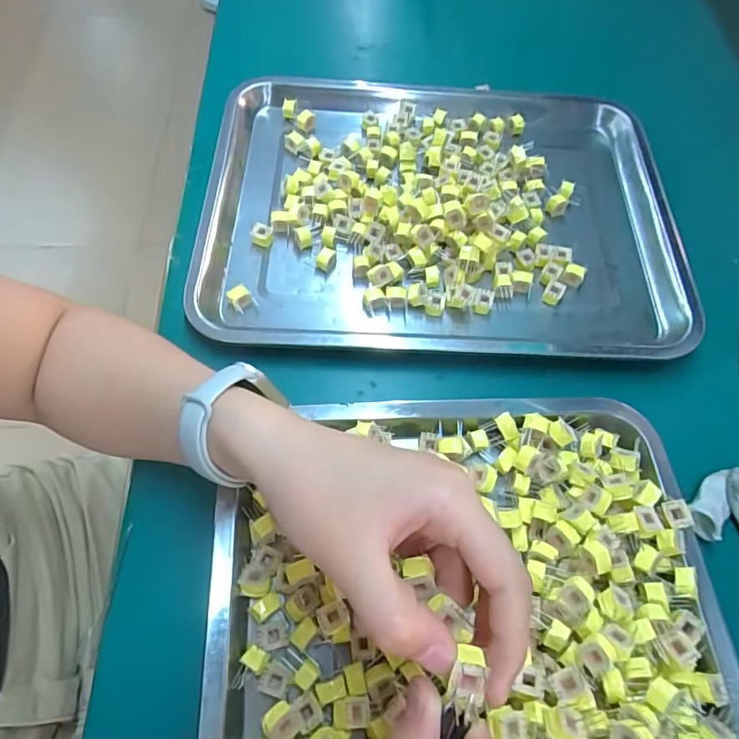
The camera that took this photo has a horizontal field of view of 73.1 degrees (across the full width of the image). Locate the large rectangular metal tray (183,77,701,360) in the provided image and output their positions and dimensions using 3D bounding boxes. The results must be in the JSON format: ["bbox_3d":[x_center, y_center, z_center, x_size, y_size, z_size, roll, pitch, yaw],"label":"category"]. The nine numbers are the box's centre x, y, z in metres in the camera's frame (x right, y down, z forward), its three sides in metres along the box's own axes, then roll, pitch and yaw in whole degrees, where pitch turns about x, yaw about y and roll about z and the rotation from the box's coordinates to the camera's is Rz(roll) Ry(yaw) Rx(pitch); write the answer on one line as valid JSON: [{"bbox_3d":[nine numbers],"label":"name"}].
[{"bbox_3d":[0.059,-0.141,0.429,0.388,0.033,0.285,2,65,-1],"label":"large rectangular metal tray"}]

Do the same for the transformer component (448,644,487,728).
[{"bbox_3d":[0.036,0.117,0.185,0.013,0.007,0.026,5,77,0],"label":"transformer component"}]

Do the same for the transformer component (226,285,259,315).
[{"bbox_3d":[-0.100,-0.055,0.391,0.018,0.020,0.015,-33,70,-16],"label":"transformer component"}]

